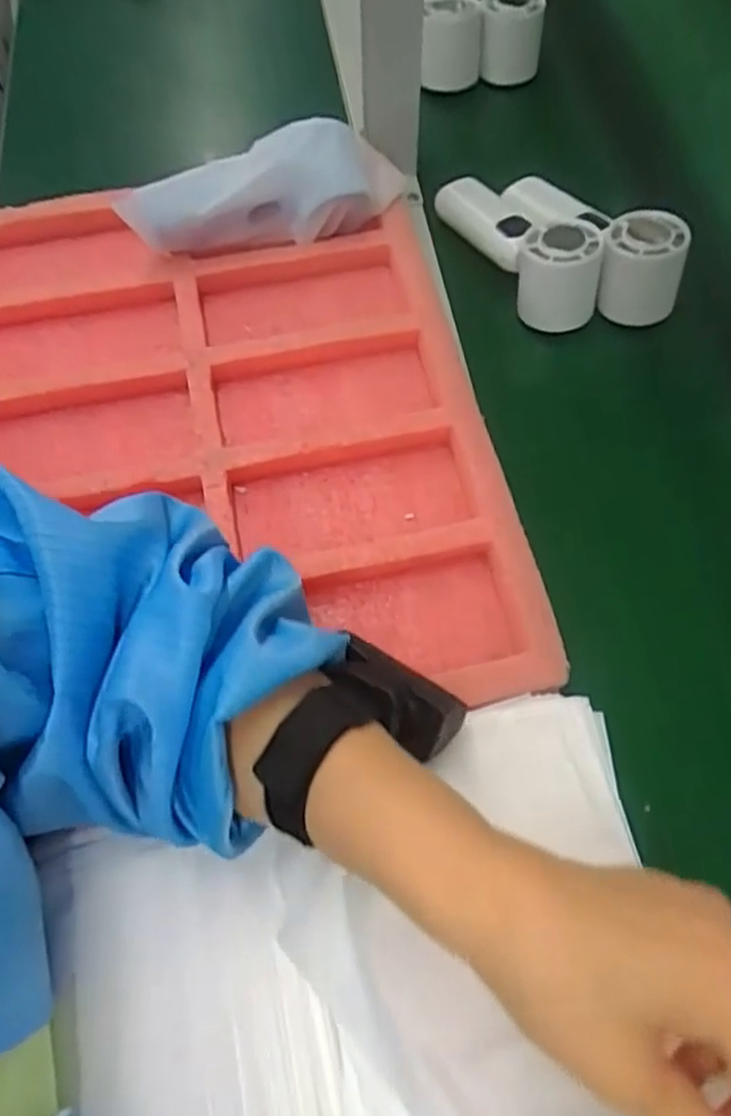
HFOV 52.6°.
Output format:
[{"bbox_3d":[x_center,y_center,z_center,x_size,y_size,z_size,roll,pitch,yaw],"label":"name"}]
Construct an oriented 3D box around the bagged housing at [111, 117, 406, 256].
[{"bbox_3d":[-0.067,-0.246,0.510,0.192,0.068,0.049,-15,60,-8],"label":"bagged housing"}]

